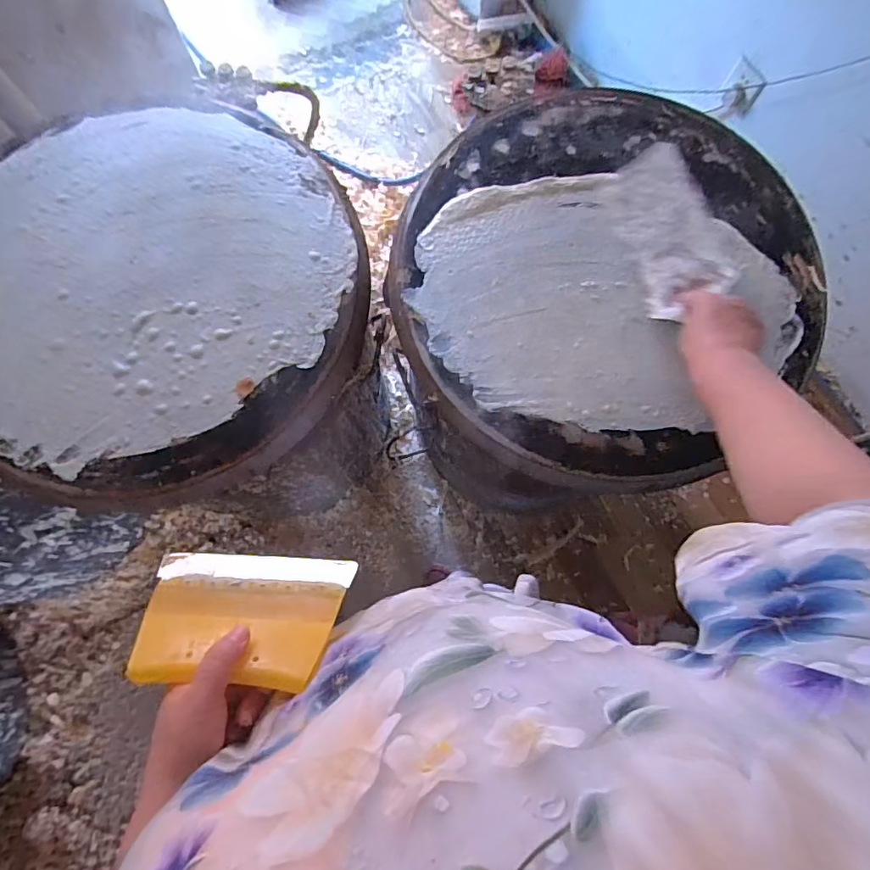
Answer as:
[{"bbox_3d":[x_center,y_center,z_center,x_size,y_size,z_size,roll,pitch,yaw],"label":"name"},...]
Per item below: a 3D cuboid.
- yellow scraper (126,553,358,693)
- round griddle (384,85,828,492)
[{"bbox_3d":[-0.152,0.141,0.408,0.156,0.011,0.115,4,38,-1],"label":"yellow scraper"},{"bbox_3d":[0.215,-0.218,0.667,0.535,0.080,0.533,0,78,-1],"label":"round griddle"}]

